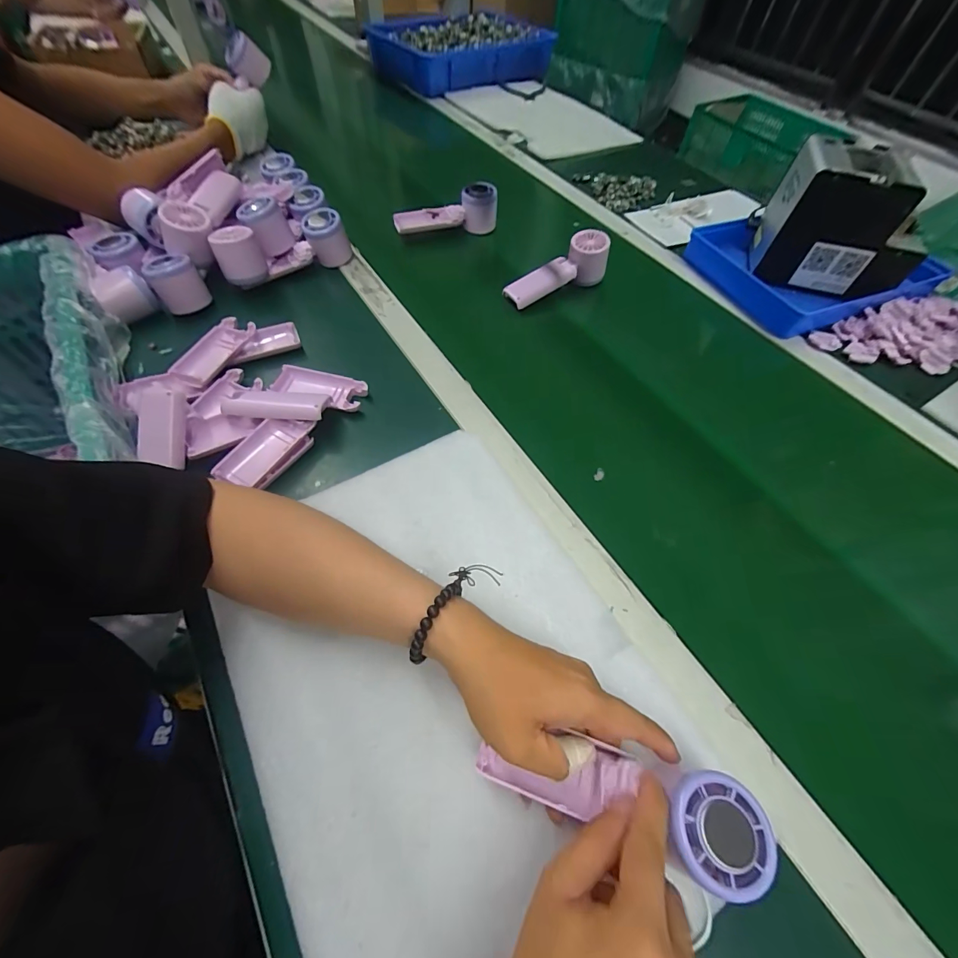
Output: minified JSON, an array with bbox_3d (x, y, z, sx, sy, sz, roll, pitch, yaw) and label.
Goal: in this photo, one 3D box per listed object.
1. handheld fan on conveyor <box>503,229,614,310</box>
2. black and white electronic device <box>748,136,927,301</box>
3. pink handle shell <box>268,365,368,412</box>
[{"bbox_3d":[0.113,-0.293,0.595,0.161,0.059,0.055,-29,62,-4],"label":"handheld fan on conveyor"},{"bbox_3d":[0.514,-0.363,0.583,0.179,0.145,0.141,21,59,9],"label":"black and white electronic device"},{"bbox_3d":[-0.181,-0.103,0.471,0.105,0.018,0.045,18,59,7],"label":"pink handle shell"}]

